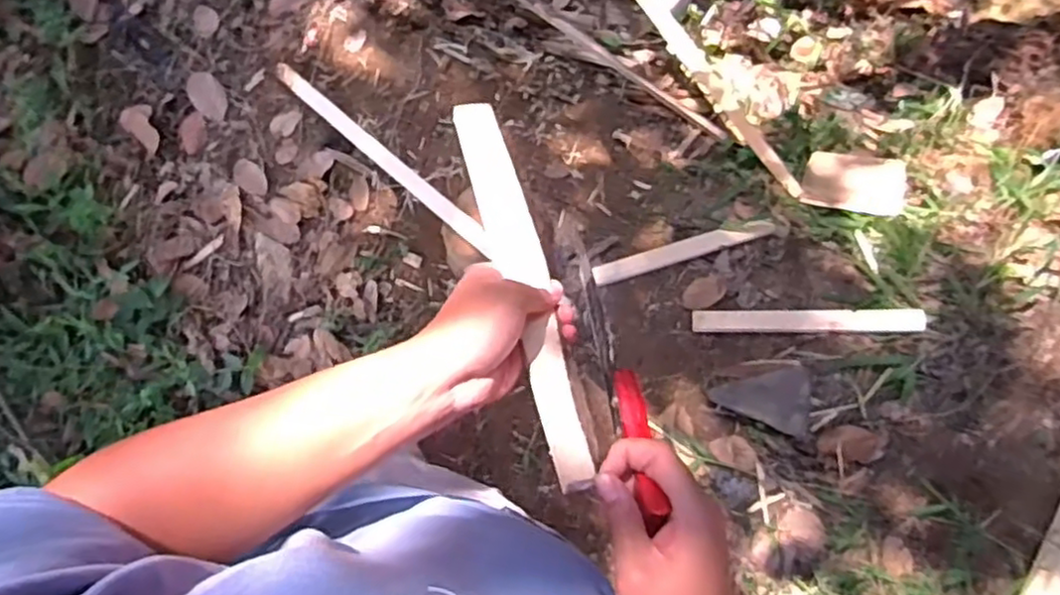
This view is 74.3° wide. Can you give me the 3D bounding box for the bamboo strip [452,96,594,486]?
[{"bbox_3d":[-0.012,-0.031,0.575,0.039,0.017,0.389,-13,54,-4],"label":"bamboo strip"}]

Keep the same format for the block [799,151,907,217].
[{"bbox_3d":[0.664,-0.238,1.435,0.189,0.013,0.183,11,52,21],"label":"block"}]

